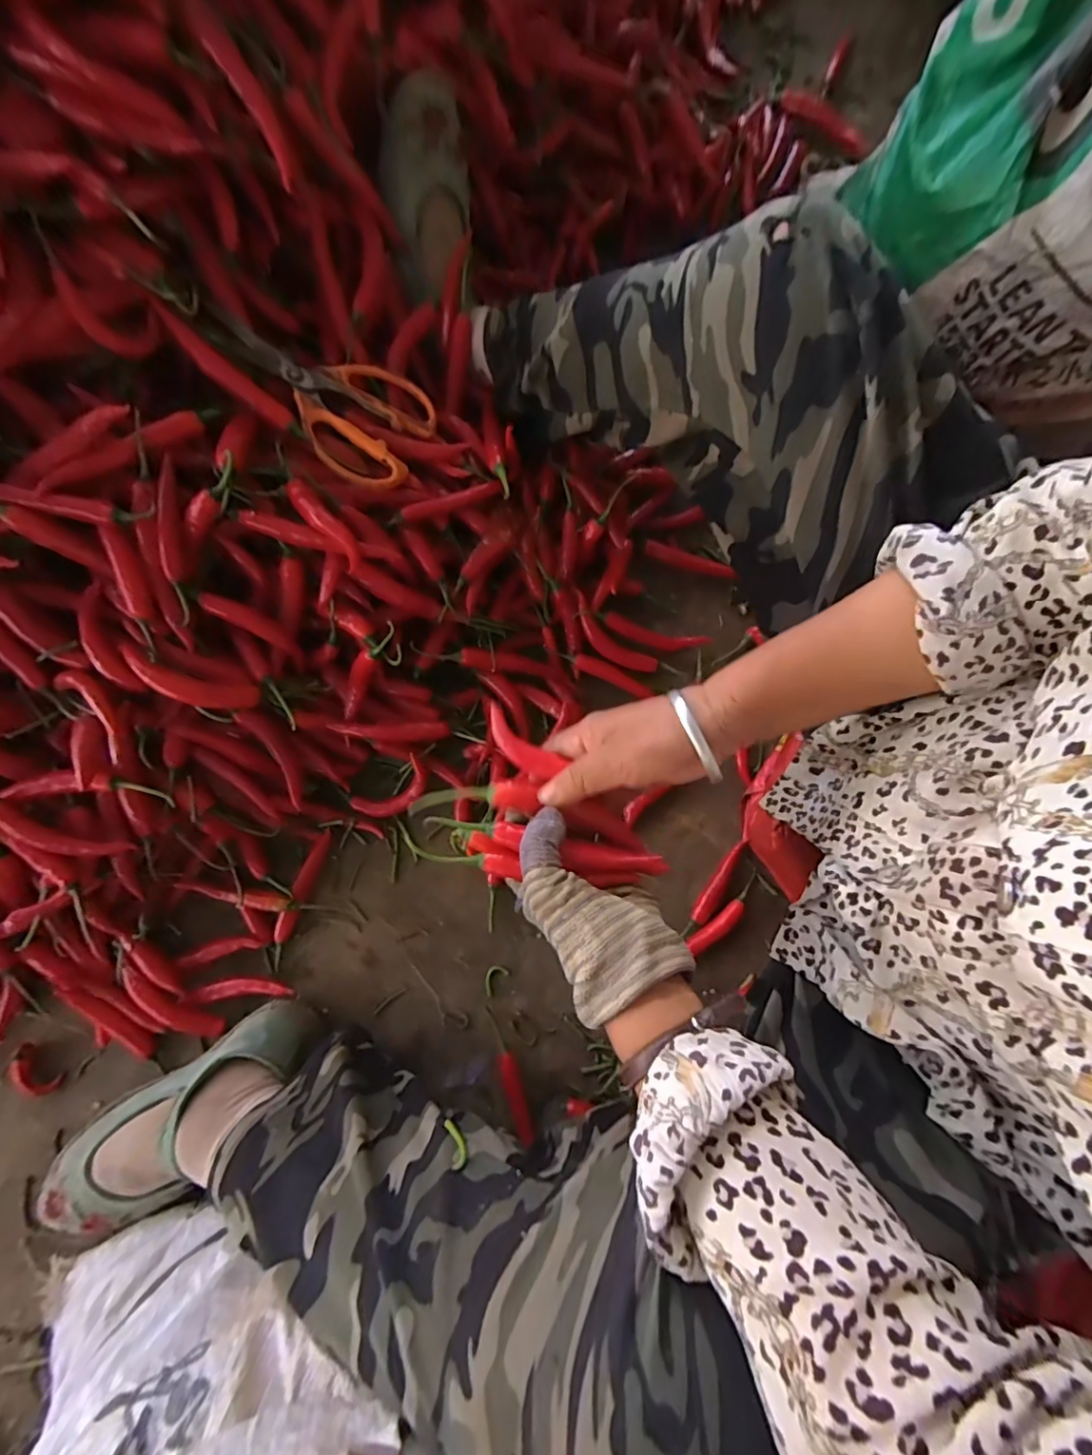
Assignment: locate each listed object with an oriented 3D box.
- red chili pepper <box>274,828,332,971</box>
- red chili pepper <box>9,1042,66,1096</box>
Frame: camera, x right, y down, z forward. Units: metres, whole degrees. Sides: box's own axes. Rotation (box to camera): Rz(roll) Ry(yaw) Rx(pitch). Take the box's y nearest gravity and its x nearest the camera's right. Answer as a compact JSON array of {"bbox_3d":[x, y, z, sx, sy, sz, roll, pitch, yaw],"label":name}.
[{"bbox_3d":[-0.225,0.155,0.492,0.017,0.019,0.123,21,78,3],"label":"red chili pepper"},{"bbox_3d":[-0.436,0.294,0.460,0.044,0.014,0.025,37,79,6],"label":"red chili pepper"}]

